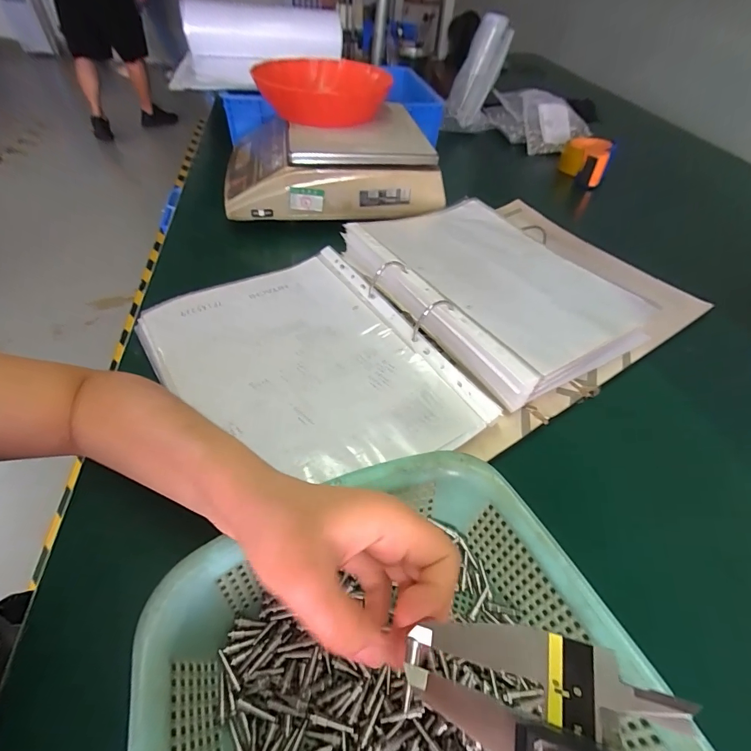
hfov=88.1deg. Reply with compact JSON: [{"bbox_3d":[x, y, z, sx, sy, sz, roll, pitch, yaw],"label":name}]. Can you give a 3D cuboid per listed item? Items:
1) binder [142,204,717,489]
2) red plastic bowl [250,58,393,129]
[{"bbox_3d":[0.080,-0.075,0.445,0.576,0.055,0.322,-26,55,-24],"label":"binder"},{"bbox_3d":[-0.082,-0.412,0.567,0.167,0.054,0.167,2,49,-3],"label":"red plastic bowl"}]

